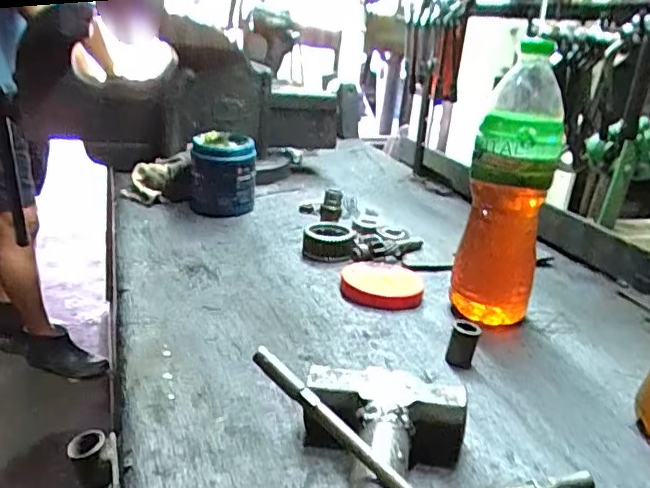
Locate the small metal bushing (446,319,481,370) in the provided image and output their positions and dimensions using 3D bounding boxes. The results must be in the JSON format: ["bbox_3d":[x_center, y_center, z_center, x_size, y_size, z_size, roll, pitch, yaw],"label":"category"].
[{"bbox_3d":[0.119,0.087,0.502,0.022,0.037,0.022,14,22,22],"label":"small metal bushing"}]

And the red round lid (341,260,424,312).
[{"bbox_3d":[0.063,0.042,0.635,0.086,0.018,0.107,8,21,8],"label":"red round lid"}]

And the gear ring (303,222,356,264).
[{"bbox_3d":[0.004,0.003,0.698,0.059,0.034,0.071,4,20,-2],"label":"gear ring"}]

